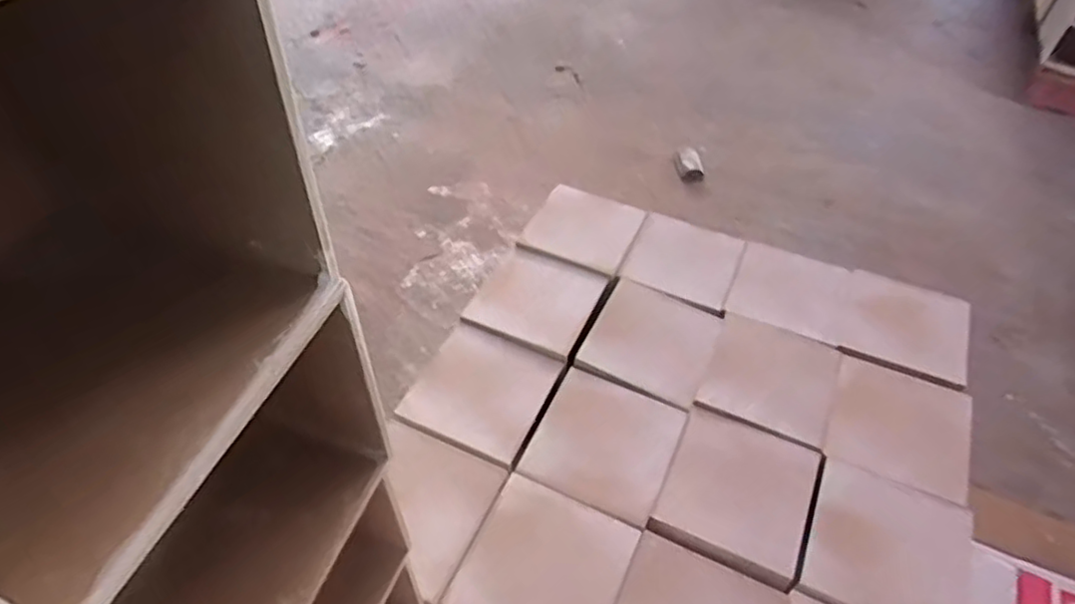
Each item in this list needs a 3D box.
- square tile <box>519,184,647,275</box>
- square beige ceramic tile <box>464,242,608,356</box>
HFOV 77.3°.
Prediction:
[{"bbox_3d":[0.048,-0.080,0.703,0.106,0.014,0.101,20,53,16],"label":"square tile"},{"bbox_3d":[0.000,-0.005,0.644,0.107,0.008,0.107,21,53,16],"label":"square beige ceramic tile"}]

